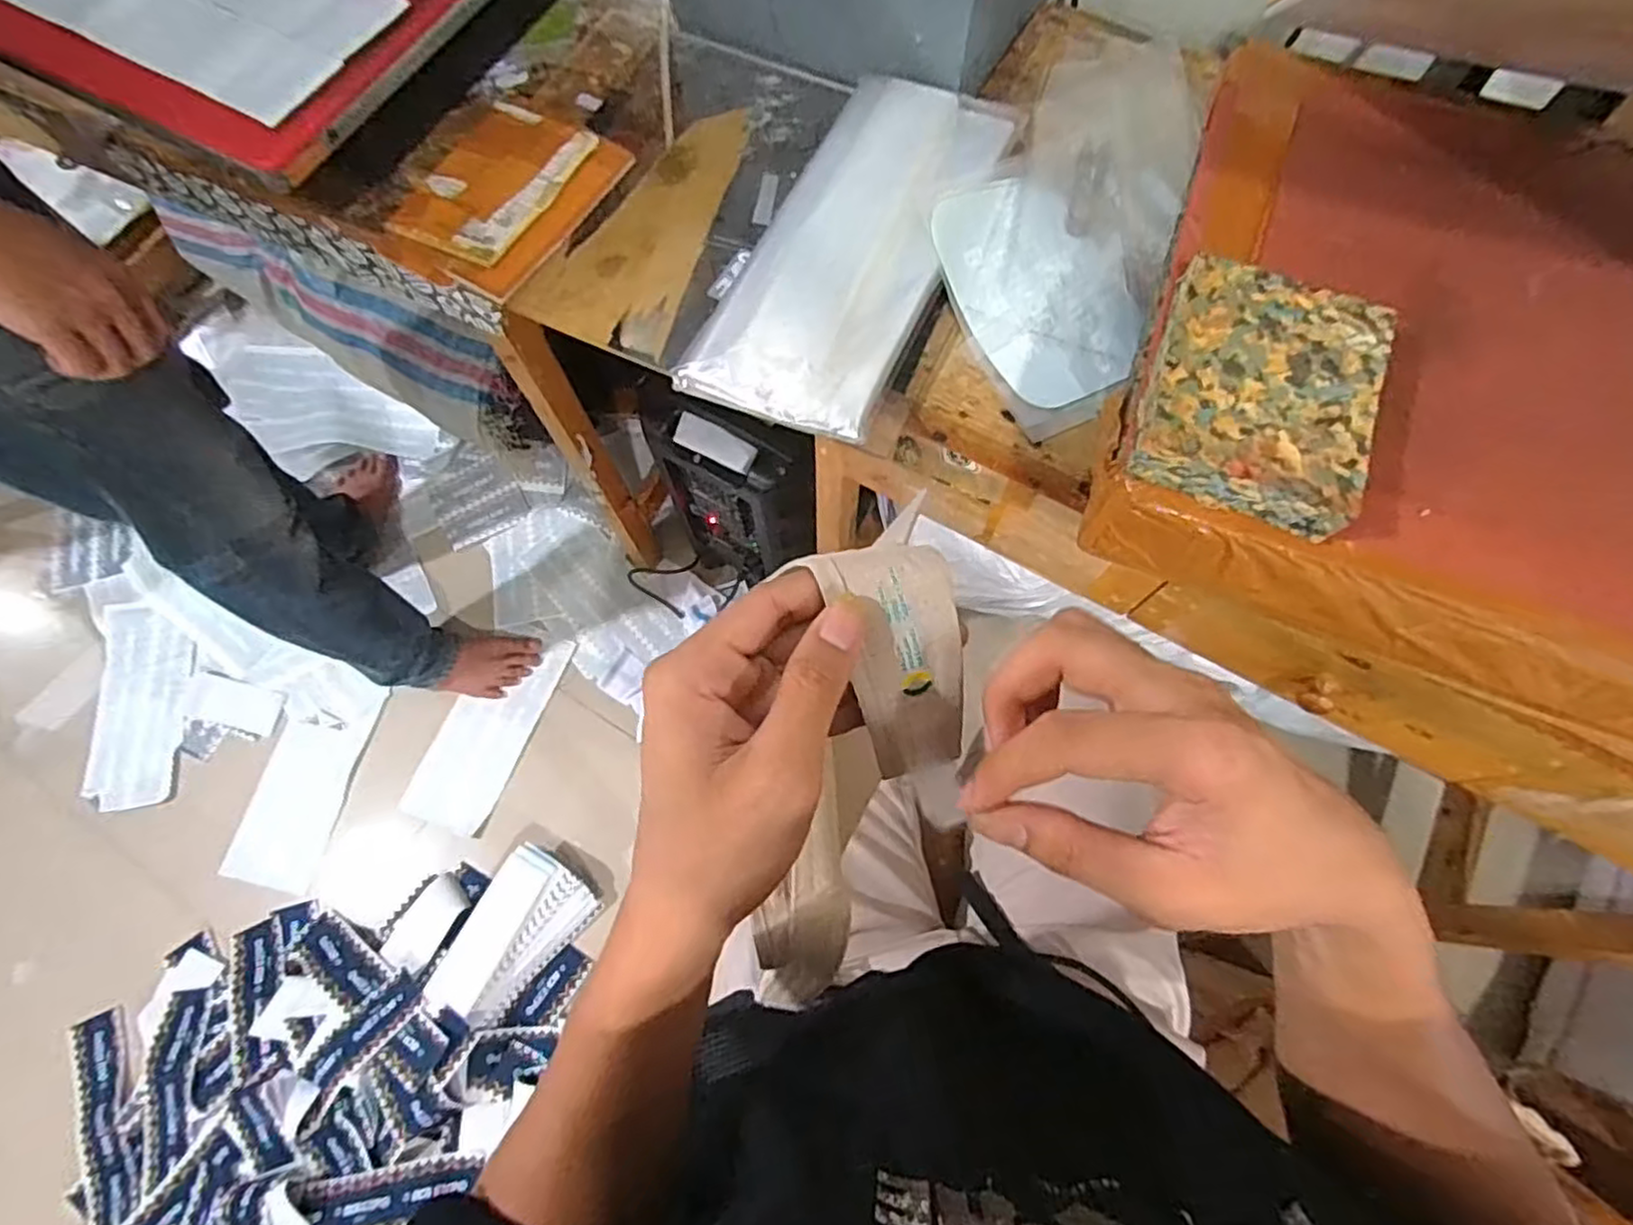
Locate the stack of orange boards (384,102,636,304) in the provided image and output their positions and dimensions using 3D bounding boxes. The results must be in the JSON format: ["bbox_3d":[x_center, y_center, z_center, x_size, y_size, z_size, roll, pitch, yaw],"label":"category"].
[{"bbox_3d":[-0.263,-0.356,0.602,0.133,0.021,0.175,30,75,10],"label":"stack of orange boards"}]

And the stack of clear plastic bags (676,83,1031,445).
[{"bbox_3d":[0.032,-0.307,0.583,0.159,0.031,0.364,23,74,8],"label":"stack of clear plastic bags"}]

